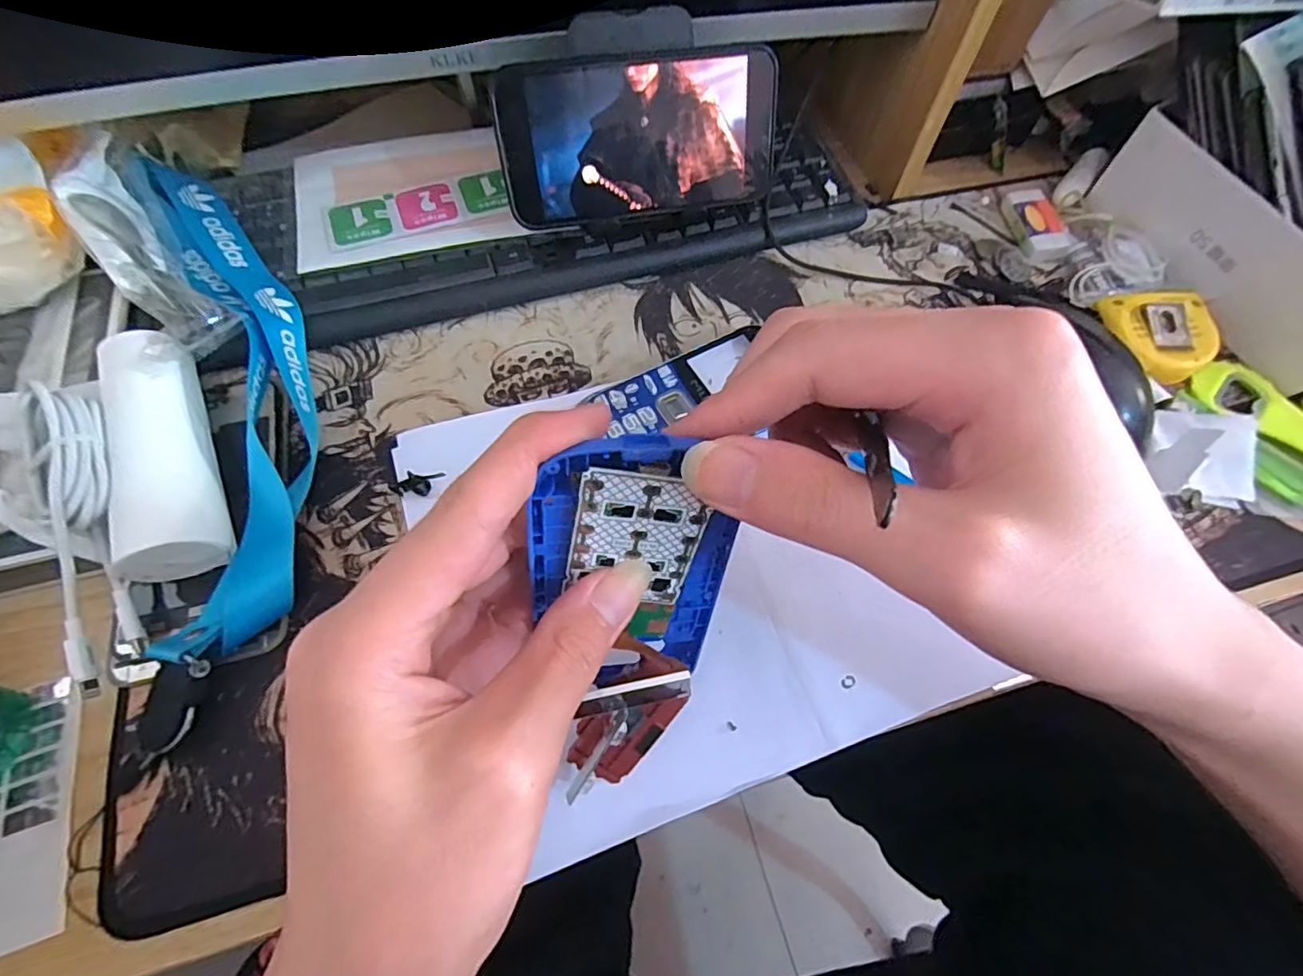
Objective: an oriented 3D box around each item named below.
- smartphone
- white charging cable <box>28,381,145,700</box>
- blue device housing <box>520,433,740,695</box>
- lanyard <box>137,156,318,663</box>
[{"bbox_3d":[-0.004,-0.180,0.298,0.143,0.071,0.004,-12,37,-7],"label":"smartphone"},{"bbox_3d":[-0.236,0.019,0.237,0.029,0.027,0.128,-19,78,-10],"label":"white charging cable"},{"bbox_3d":[-0.006,0.029,0.184,0.058,0.114,0.010,1,41,-5],"label":"blue device housing"},{"bbox_3d":[-0.210,-0.063,0.291,0.064,0.034,0.293,-18,65,-9],"label":"lanyard"}]

